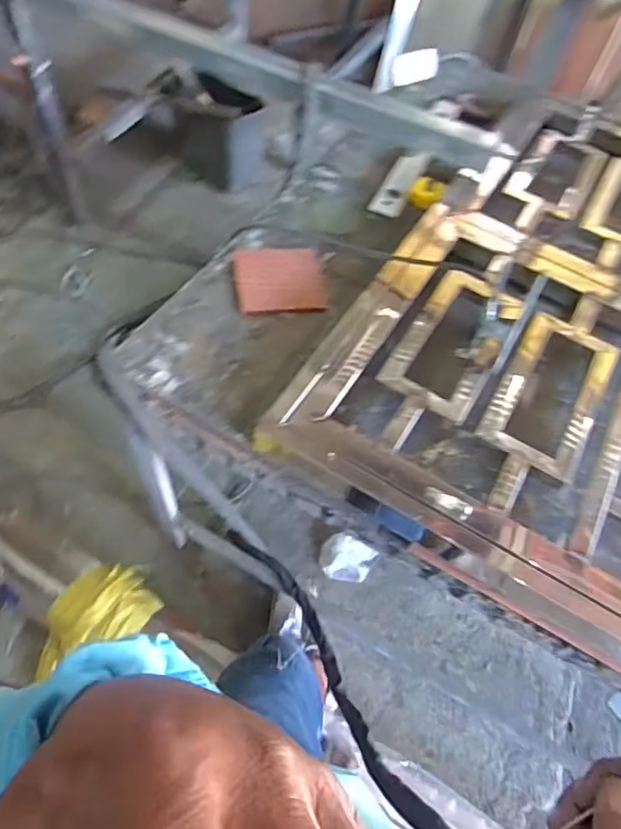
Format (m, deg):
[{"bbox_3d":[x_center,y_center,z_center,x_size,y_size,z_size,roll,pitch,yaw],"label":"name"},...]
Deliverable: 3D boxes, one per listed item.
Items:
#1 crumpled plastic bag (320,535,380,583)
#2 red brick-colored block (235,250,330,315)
[{"bbox_3d":[0.088,0.365,1.381,0.128,0.040,0.094,15,97,3],"label":"crumpled plastic bag"},{"bbox_3d":[-0.049,-0.225,0.919,0.145,0.014,0.165,-5,57,-7],"label":"red brick-colored block"}]

